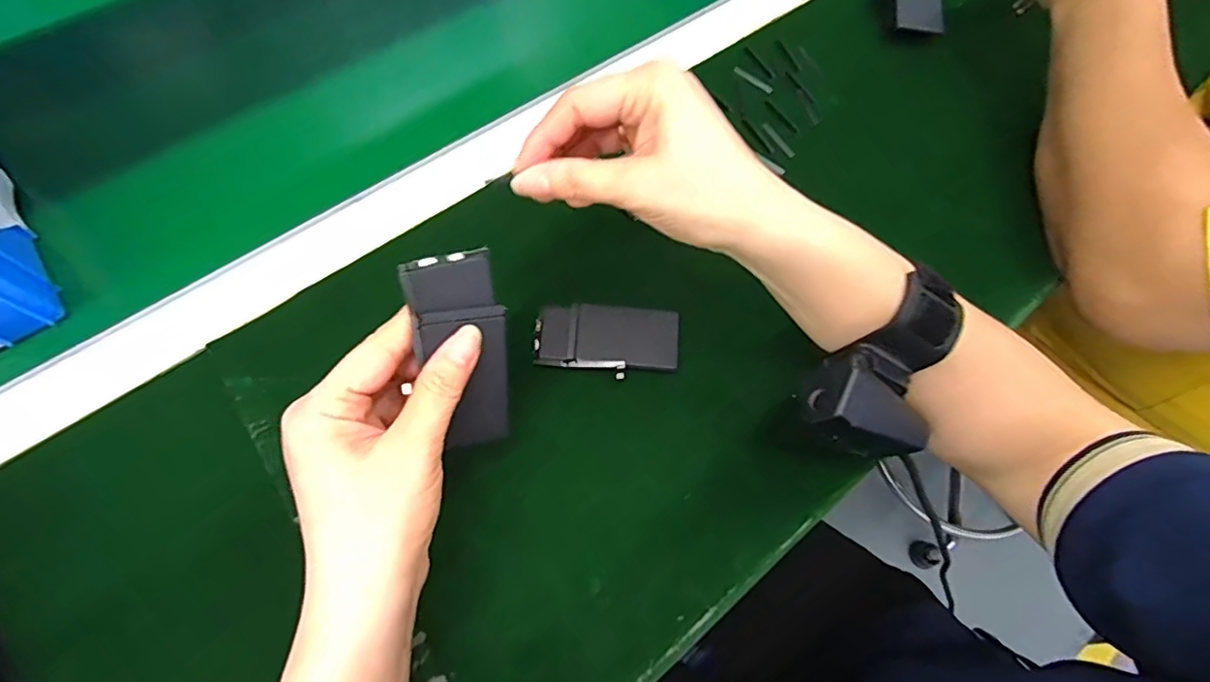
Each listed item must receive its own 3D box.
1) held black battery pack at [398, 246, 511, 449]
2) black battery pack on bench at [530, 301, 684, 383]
[{"bbox_3d":[-0.062,0.005,0.254,0.039,0.005,0.090,-21,112,-30],"label":"held black battery pack"},{"bbox_3d":[0.001,-0.002,0.330,0.085,0.009,0.042,6,66,0],"label":"black battery pack on bench"}]

